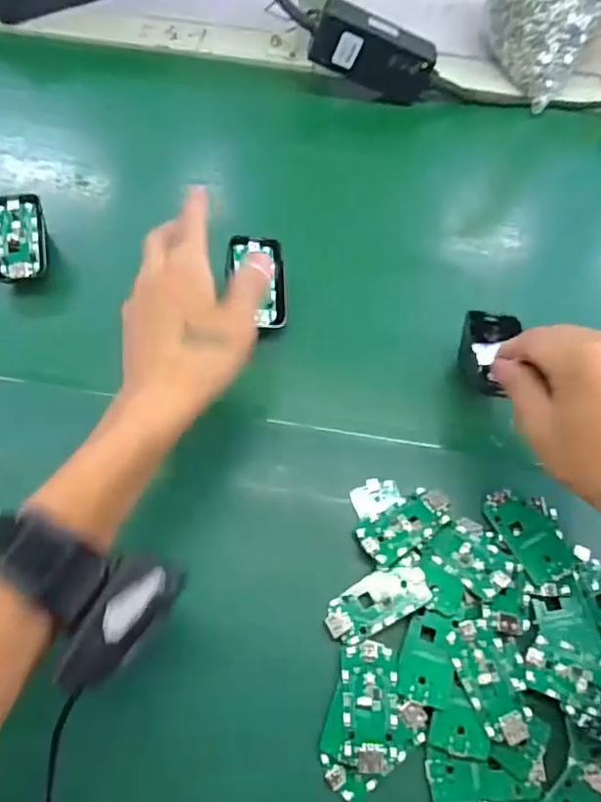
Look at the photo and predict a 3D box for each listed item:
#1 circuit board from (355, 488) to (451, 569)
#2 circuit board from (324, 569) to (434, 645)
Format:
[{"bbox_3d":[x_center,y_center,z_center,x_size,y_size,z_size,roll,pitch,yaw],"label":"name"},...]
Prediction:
[{"bbox_3d":[0.068,0.078,0.367,0.063,0.004,0.030,-29,68,-15],"label":"circuit board"},{"bbox_3d":[0.046,0.122,0.349,0.063,0.013,0.030,-23,67,-13],"label":"circuit board"}]

